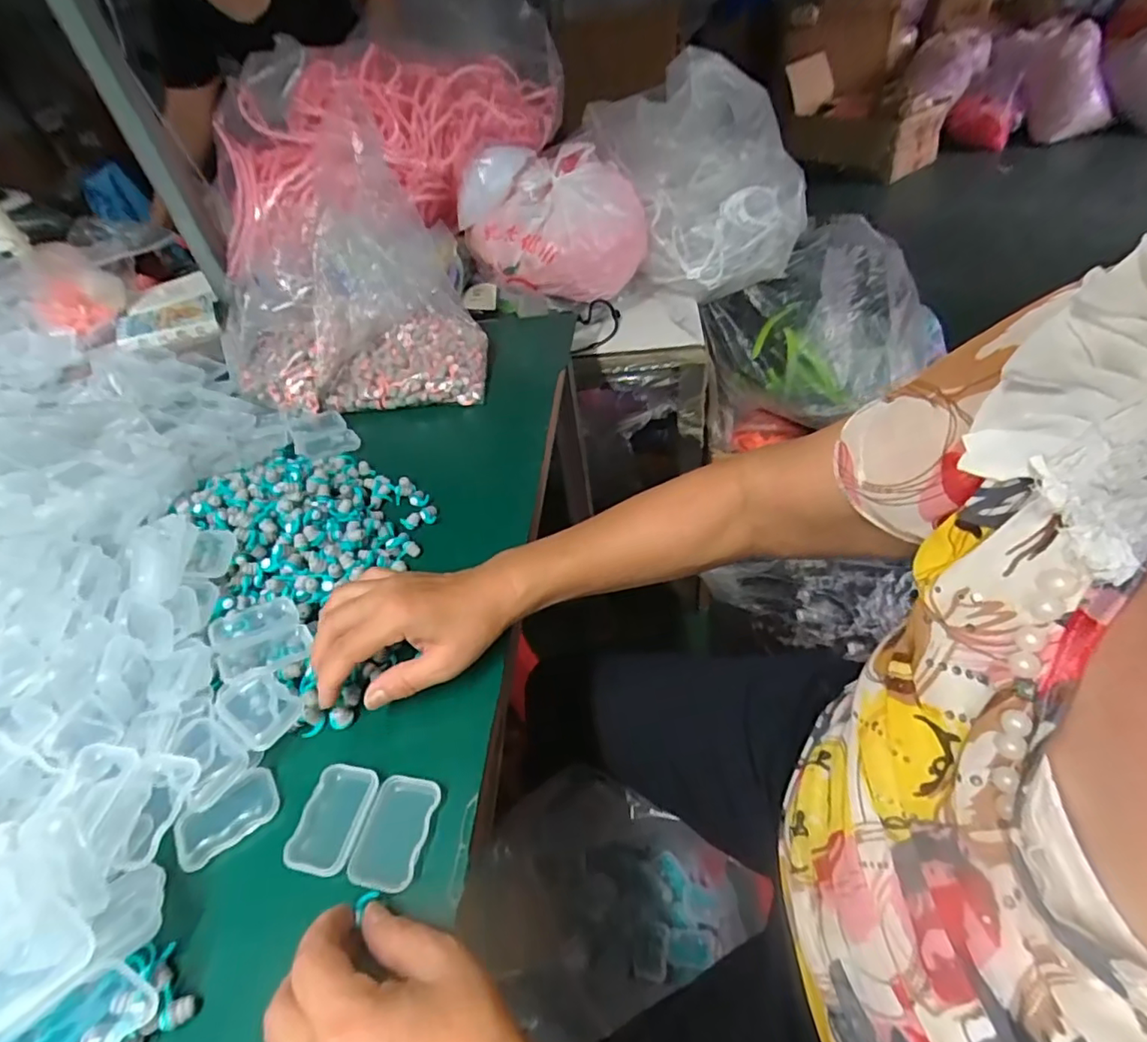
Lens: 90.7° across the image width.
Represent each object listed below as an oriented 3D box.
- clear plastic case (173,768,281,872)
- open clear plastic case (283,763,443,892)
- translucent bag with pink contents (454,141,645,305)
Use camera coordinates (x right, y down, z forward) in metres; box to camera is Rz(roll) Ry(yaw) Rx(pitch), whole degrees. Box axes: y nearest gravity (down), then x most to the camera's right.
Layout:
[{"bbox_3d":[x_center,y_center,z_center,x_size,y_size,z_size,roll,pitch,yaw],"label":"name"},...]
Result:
[{"bbox_3d":[-0.202,0.171,0.330,0.053,0.014,0.033,-32,49,-22],"label":"clear plastic case"},{"bbox_3d":[-0.118,0.170,0.318,0.074,0.008,0.056,3,46,13],"label":"open clear plastic case"},{"bbox_3d":[-0.026,-0.429,0.813,0.260,0.161,0.168,-7,44,3],"label":"translucent bag with pink contents"}]

